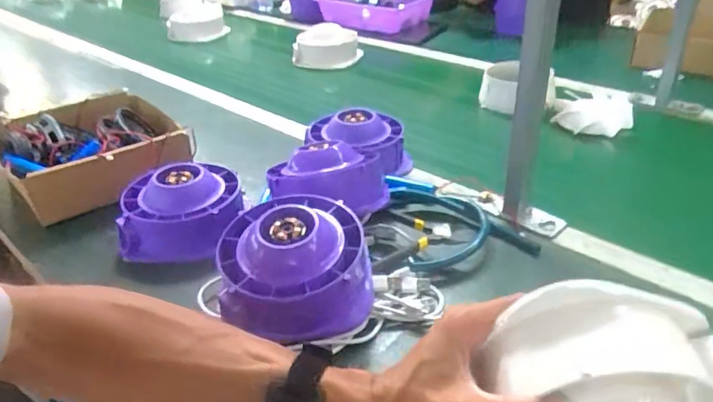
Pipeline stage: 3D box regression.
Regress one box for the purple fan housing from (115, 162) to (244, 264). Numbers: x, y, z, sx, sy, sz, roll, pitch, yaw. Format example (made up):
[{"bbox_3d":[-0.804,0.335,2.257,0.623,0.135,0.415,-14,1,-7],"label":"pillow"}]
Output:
[{"bbox_3d":[-0.196,0.005,0.608,0.133,0.065,0.120,-7,34,-4],"label":"purple fan housing"}]

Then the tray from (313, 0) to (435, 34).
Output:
[{"bbox_3d":[0.053,-0.537,1.480,0.223,0.067,0.320,-31,42,-34],"label":"tray"}]

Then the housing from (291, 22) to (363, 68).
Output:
[{"bbox_3d":[-0.070,-0.356,1.227,0.152,0.060,0.154,-7,34,-4],"label":"housing"}]

